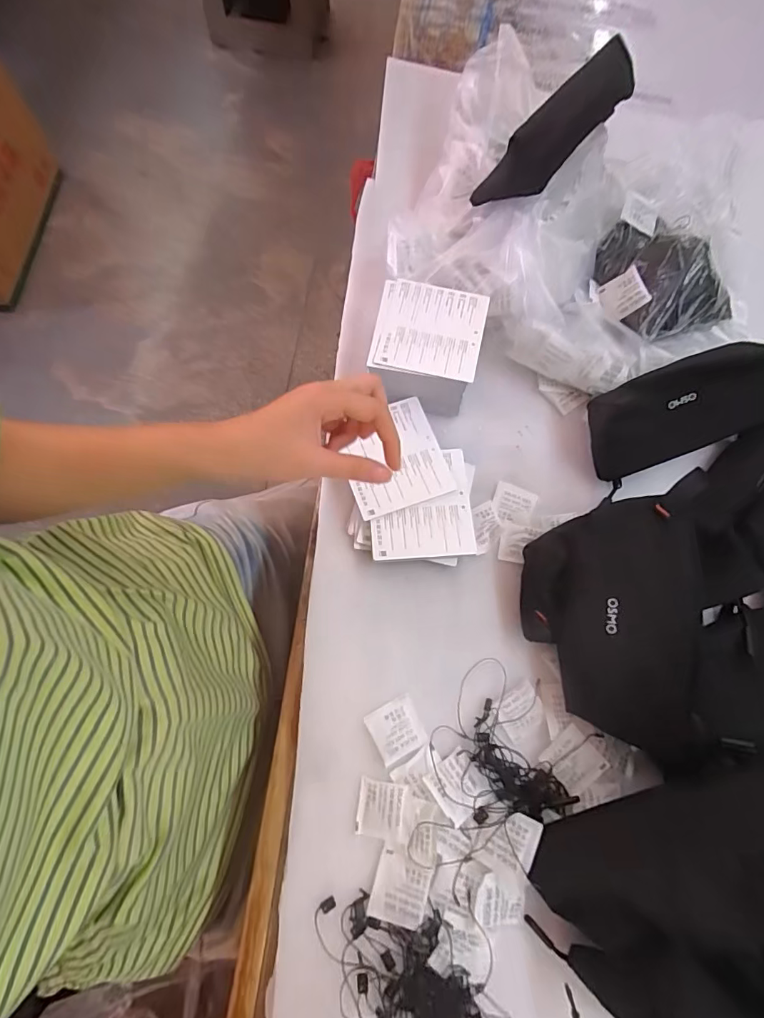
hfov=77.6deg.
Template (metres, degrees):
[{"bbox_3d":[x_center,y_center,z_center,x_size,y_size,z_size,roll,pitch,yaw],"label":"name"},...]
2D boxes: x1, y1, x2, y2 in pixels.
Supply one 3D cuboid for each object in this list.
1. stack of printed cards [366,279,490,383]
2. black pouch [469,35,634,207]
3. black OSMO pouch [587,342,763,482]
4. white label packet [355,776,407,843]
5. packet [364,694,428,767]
[{"bbox_3d":[0.044,-0.167,0.442,0.098,0.007,0.102,11,71,2],"label":"stack of printed cards"},{"bbox_3d":[0.177,-0.380,0.472,0.180,0.046,0.064,-45,77,7],"label":"black pouch"},{"bbox_3d":[0.294,-0.096,0.455,0.209,0.068,0.075,-18,72,-9],"label":"black OSMO pouch"},{"bbox_3d":[0.000,0.227,0.358,0.035,0.009,0.038,9,70,0],"label":"white label packet"},{"bbox_3d":[0.012,0.174,0.375,0.039,0.005,0.040,-26,73,-11],"label":"packet"}]

